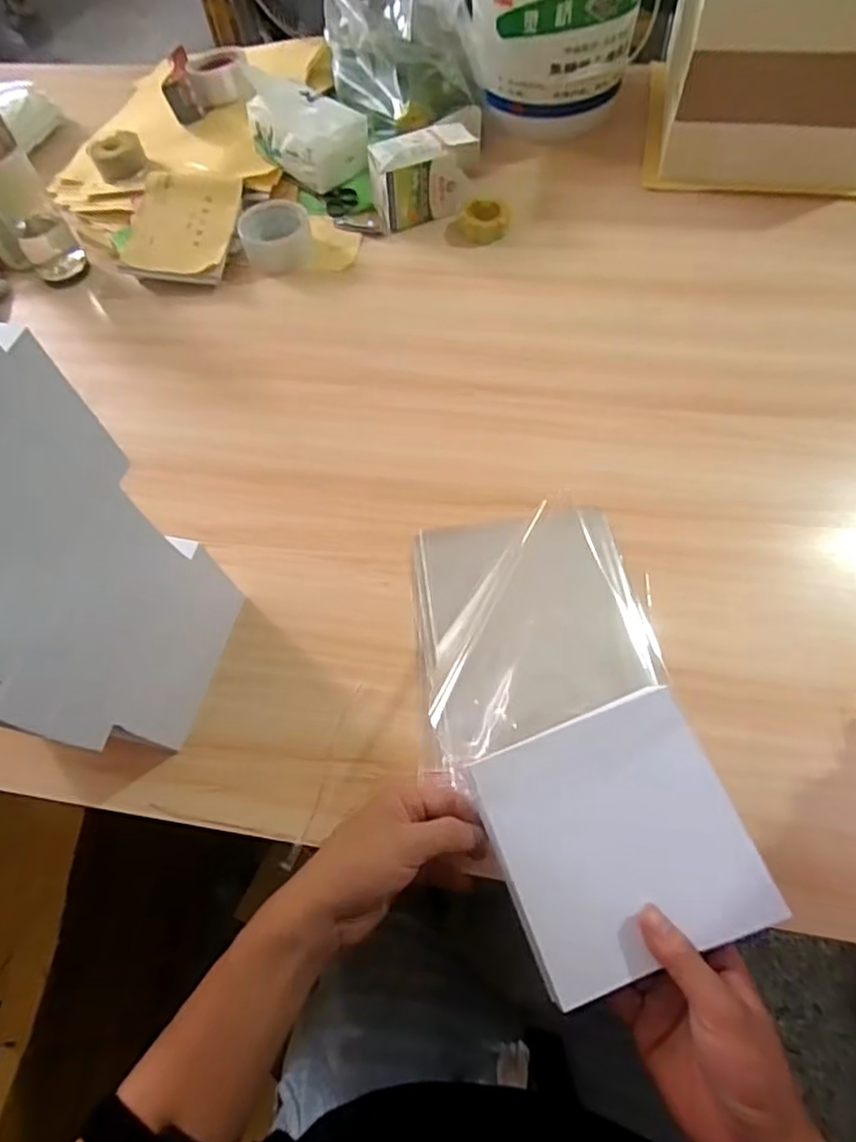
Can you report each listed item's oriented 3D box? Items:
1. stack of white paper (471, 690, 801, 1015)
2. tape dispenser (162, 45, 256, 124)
[{"bbox_3d":[0.121,0.170,0.401,0.148,0.008,0.150,-22,70,0],"label":"stack of white paper"},{"bbox_3d":[-0.344,-0.765,0.980,0.130,0.063,0.132,-15,62,-4],"label":"tape dispenser"}]

